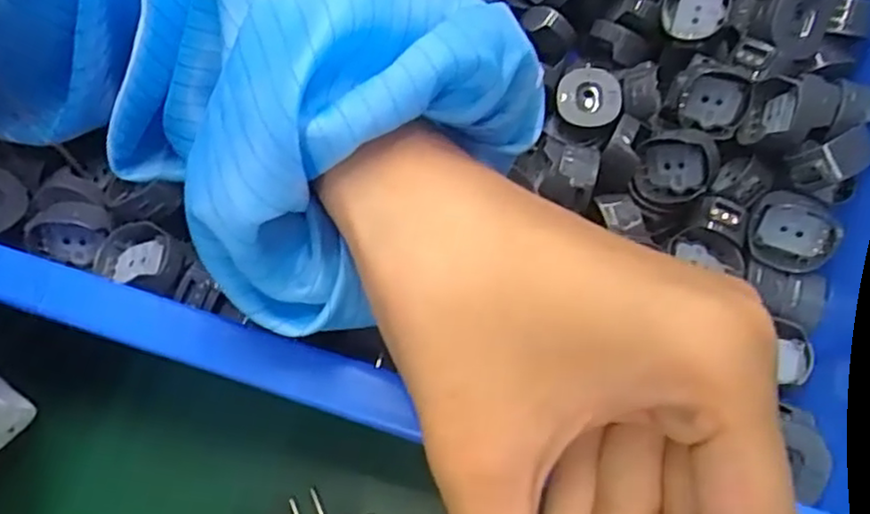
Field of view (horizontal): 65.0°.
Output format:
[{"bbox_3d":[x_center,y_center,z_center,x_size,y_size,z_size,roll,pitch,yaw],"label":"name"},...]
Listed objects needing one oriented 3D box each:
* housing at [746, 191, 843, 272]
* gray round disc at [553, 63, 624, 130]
[{"bbox_3d":[0.126,-0.006,0.242,0.029,0.025,0.011,28,28,10],"label":"housing"},{"bbox_3d":[0.060,-0.062,0.266,0.025,0.008,0.027,0,66,1],"label":"gray round disc"}]

